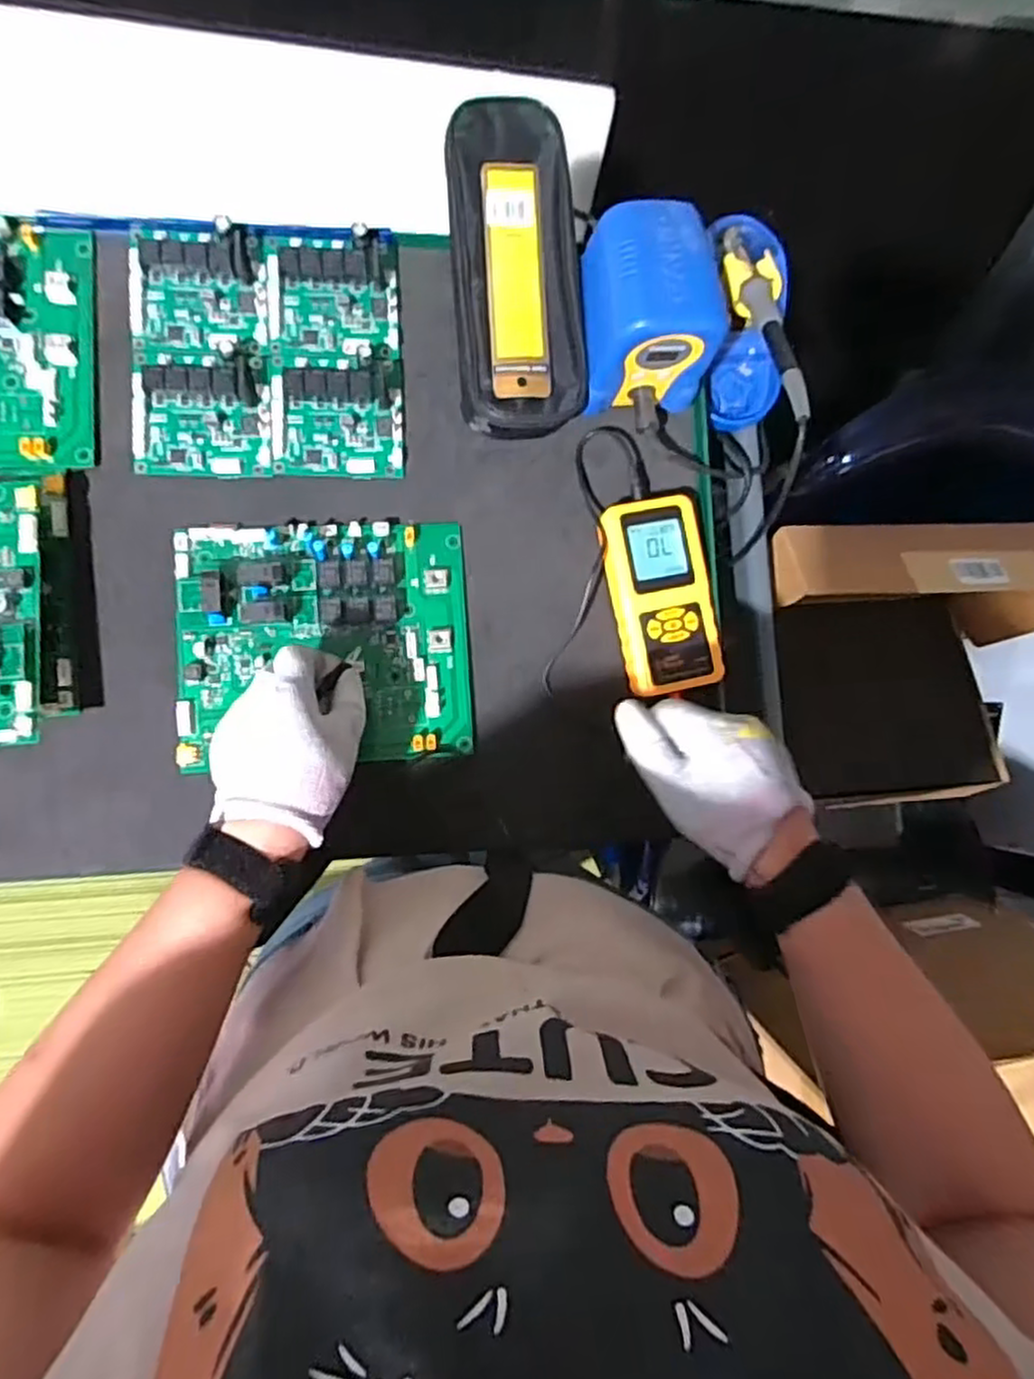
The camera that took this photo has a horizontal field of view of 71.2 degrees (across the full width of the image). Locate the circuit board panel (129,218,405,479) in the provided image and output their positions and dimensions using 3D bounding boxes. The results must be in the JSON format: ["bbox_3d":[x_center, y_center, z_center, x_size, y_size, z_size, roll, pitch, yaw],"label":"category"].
[{"bbox_3d":[-0.181,-0.246,0.524,0.187,0.022,0.177,-2,87,-7],"label":"circuit board panel"}]

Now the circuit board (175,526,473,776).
[{"bbox_3d":[-0.135,-0.035,0.508,0.200,0.028,0.170,-3,87,-7],"label":"circuit board"}]

